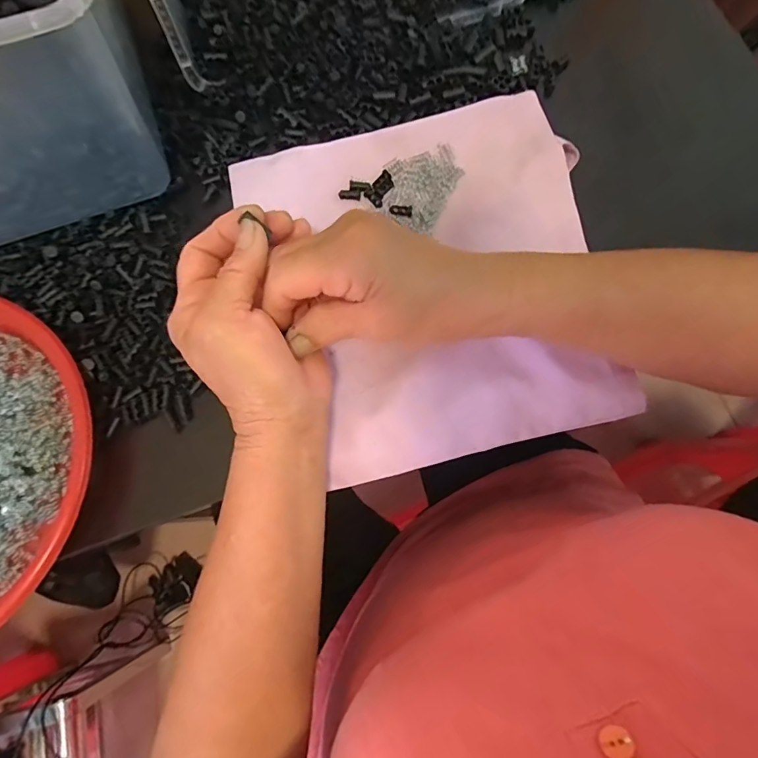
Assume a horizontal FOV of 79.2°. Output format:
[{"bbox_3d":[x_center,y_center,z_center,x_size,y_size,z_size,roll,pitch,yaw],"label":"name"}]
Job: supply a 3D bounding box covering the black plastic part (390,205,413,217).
[{"bbox_3d":[0.017,-0.127,0.345,0.017,0.005,0.008,5,77,1],"label":"black plastic part"}]

